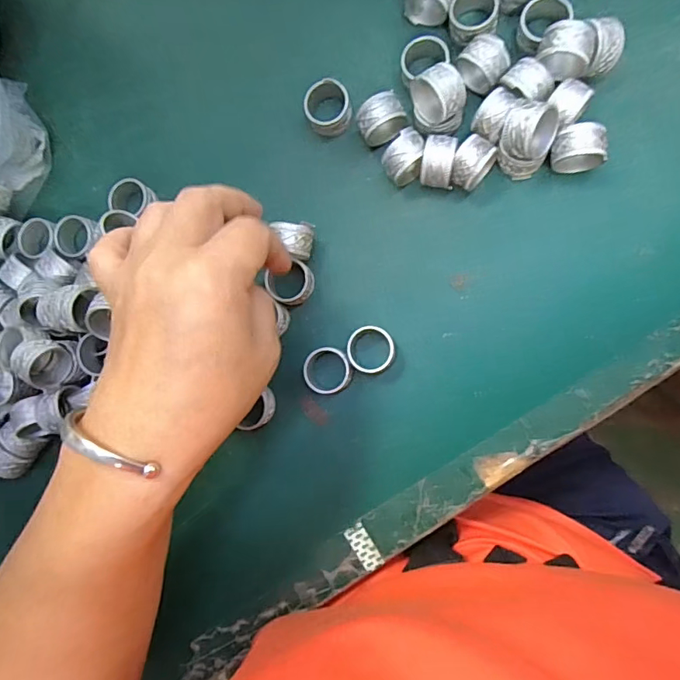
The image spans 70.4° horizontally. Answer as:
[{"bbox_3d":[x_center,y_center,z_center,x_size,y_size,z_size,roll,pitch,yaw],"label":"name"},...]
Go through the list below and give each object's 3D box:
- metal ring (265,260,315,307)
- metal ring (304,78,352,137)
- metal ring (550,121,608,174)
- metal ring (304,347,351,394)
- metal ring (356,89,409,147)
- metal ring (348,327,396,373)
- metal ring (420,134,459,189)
[{"bbox_3d":[-0.030,-0.033,0.294,0.027,0.016,0.023,-22,86,9],"label":"metal ring"},{"bbox_3d":[-0.007,-0.142,0.295,0.026,0.019,0.026,0,89,10],"label":"metal ring"},{"bbox_3d":[0.131,-0.105,0.268,0.026,0.024,0.022,4,89,10],"label":"metal ring"},{"bbox_3d":[-0.006,0.018,0.289,0.029,0.017,0.027,0,89,10],"label":"metal ring"},{"bbox_3d":[0.025,-0.131,0.287,0.027,0.025,0.018,-26,84,9],"label":"metal ring"},{"bbox_3d":[0.019,0.006,0.286,0.027,0.016,0.028,0,89,10],"label":"metal ring"},{"bbox_3d":[0.057,-0.101,0.279,0.018,0.025,0.028,7,90,10],"label":"metal ring"}]

